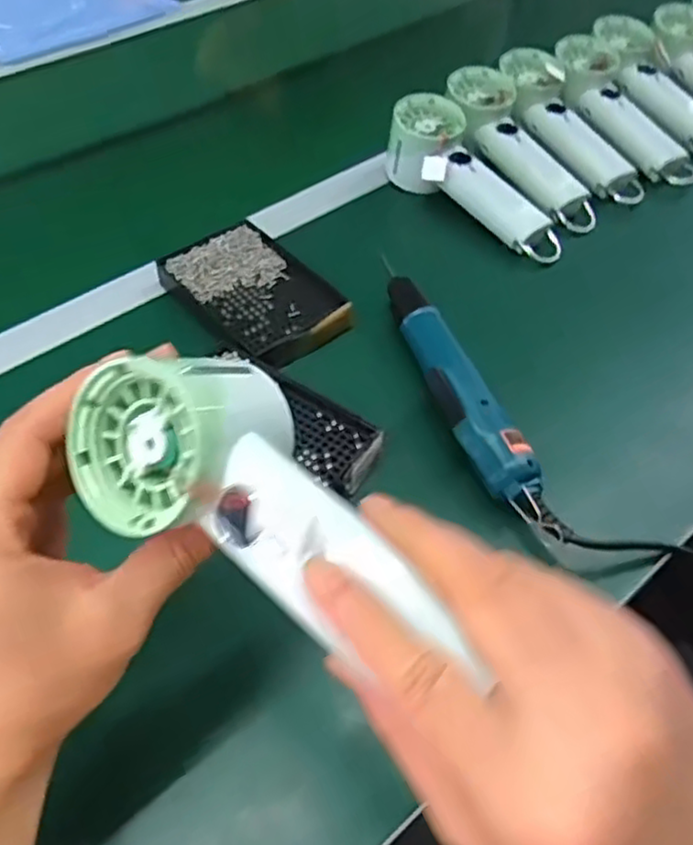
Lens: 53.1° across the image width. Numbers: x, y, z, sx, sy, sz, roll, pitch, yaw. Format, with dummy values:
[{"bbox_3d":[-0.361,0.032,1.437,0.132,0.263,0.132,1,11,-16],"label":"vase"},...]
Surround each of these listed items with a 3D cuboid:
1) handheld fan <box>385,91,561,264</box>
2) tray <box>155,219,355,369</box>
[{"bbox_3d":[0.108,-0.205,0.606,0.070,0.053,0.199,-33,72,-24],"label":"handheld fan"},{"bbox_3d":[-0.069,-0.099,0.535,0.093,0.018,0.146,-31,58,-23],"label":"tray"}]

